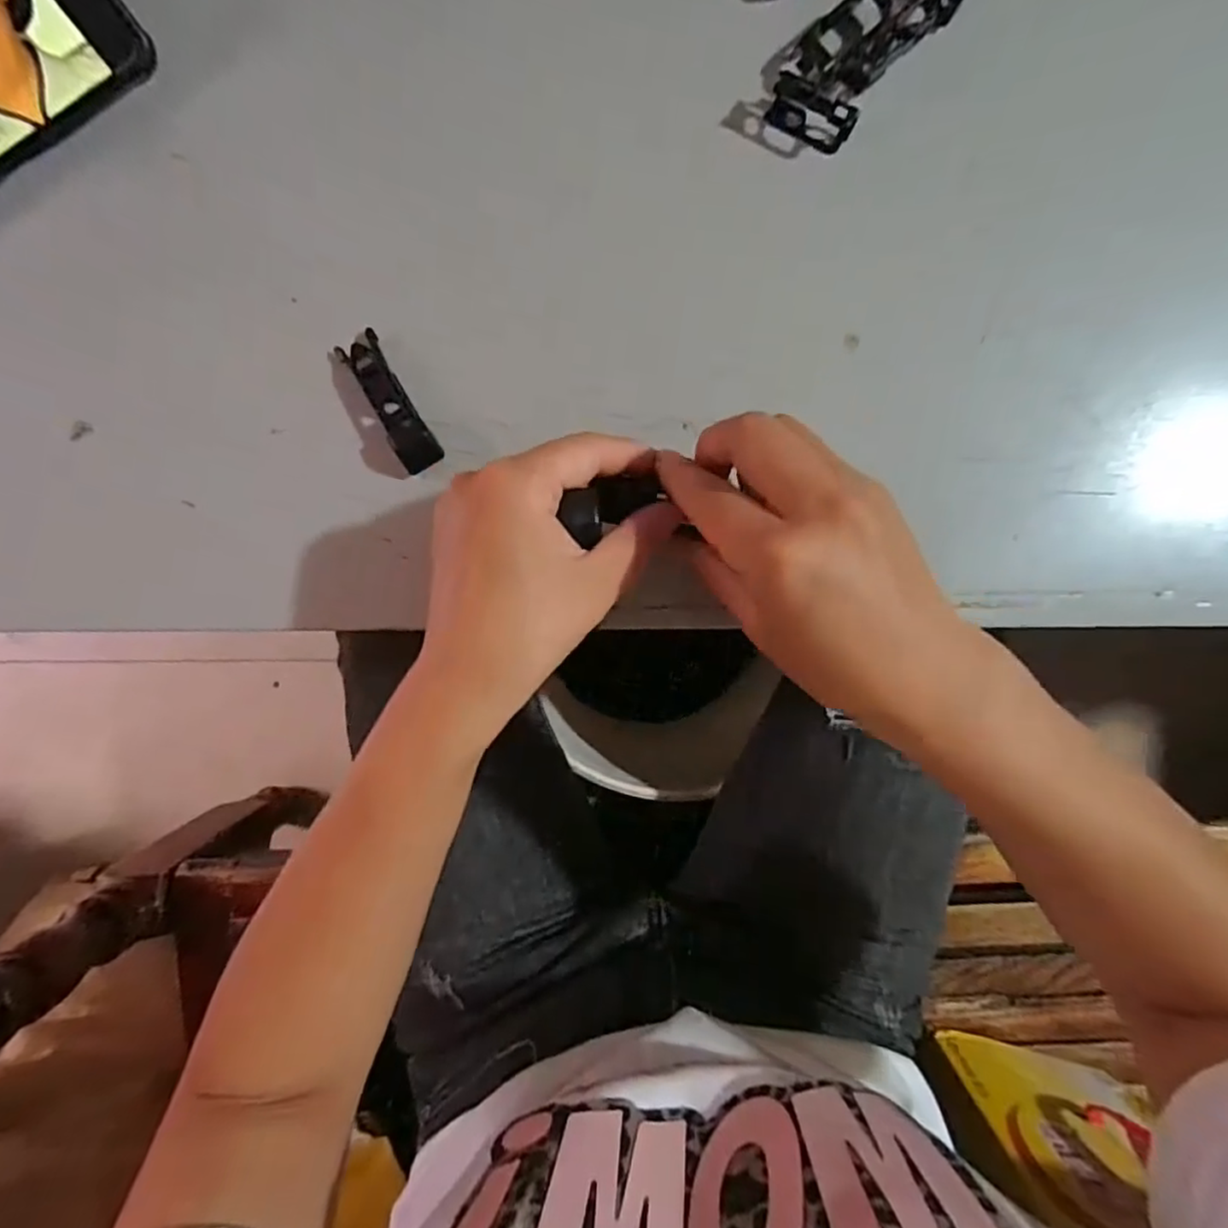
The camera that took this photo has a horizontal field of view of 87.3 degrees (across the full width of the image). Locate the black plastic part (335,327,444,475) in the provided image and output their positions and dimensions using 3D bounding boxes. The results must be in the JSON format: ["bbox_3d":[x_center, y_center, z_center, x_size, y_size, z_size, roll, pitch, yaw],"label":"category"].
[{"bbox_3d":[-0.101,-0.095,0.291,0.018,0.009,0.067,-30,91,0],"label":"black plastic part"}]

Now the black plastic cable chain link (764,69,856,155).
[{"bbox_3d":[0.091,-0.229,0.294,0.040,0.014,0.019,23,91,-1],"label":"black plastic cable chain link"}]

